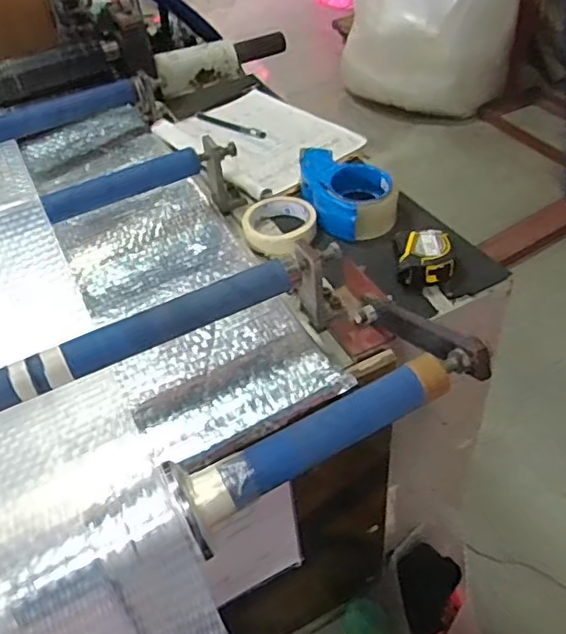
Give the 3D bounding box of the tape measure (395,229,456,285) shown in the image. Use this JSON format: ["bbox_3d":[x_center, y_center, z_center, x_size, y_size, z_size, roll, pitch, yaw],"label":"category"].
[{"bbox_3d":[0.165,-0.069,0.722,0.067,0.040,0.071,-4,45,2],"label":"tape measure"}]

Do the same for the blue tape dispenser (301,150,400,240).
[{"bbox_3d":[0.086,-0.170,0.817,0.101,0.060,0.151,-18,46,-12],"label":"blue tape dispenser"}]

